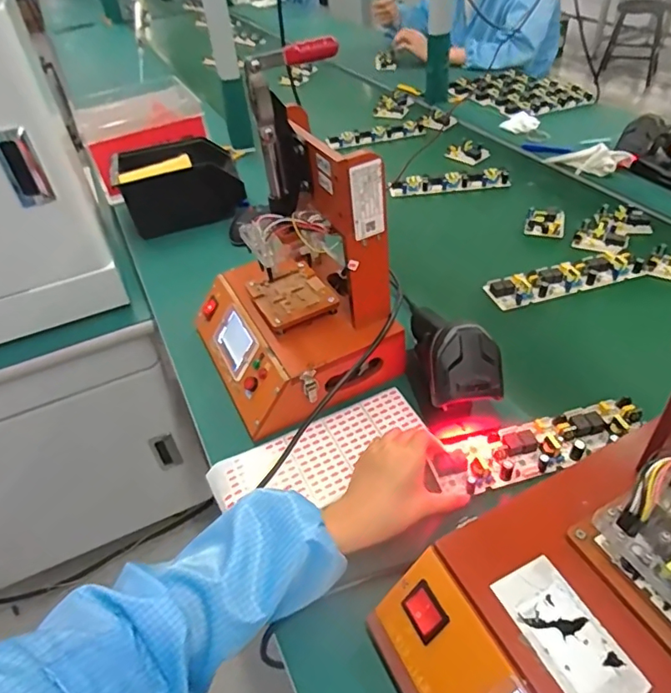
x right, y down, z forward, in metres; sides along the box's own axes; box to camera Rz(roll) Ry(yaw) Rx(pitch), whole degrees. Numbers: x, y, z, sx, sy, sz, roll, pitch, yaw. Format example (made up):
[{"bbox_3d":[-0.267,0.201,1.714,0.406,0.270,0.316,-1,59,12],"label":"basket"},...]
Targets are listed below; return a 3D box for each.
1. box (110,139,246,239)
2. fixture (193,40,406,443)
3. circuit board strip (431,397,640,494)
[{"bbox_3d":[-0.302,-0.319,1.023,0.222,0.118,0.177,-16,43,-10],"label":"box"},{"bbox_3d":[-0.069,-0.111,0.609,0.208,0.337,0.241,-22,45,-16],"label":"fixture"},{"bbox_3d":[0.224,0.101,0.558,0.227,0.017,0.066,-16,43,-7],"label":"circuit board strip"}]

